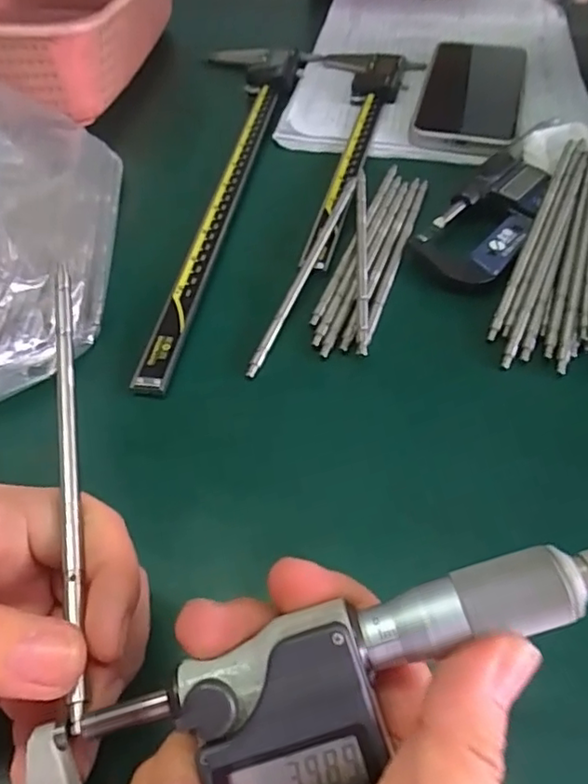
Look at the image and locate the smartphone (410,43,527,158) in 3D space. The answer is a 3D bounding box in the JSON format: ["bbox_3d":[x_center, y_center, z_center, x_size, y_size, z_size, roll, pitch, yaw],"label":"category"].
[{"bbox_3d":[0.131,-0.220,0.446,0.071,0.010,0.148,14,52,10],"label":"smartphone"}]

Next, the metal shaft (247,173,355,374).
[{"bbox_3d":[0.007,-0.069,0.328,0.006,0.006,0.159,17,53,13],"label":"metal shaft"}]

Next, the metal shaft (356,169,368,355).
[{"bbox_3d":[0.038,-0.078,0.334,0.006,0.006,0.154,3,51,2],"label":"metal shaft"}]

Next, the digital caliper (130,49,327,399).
[{"bbox_3d":[-0.059,-0.145,0.396,0.073,0.019,0.368,10,51,7],"label":"digital caliper"}]

